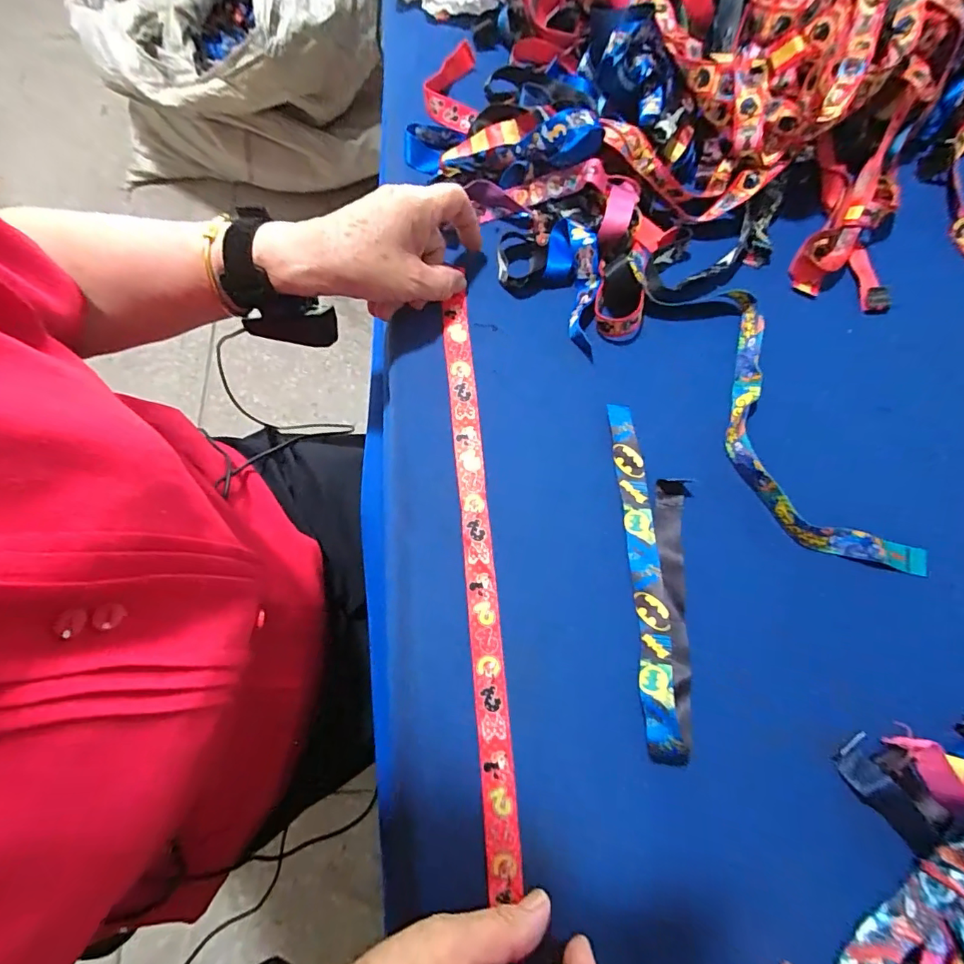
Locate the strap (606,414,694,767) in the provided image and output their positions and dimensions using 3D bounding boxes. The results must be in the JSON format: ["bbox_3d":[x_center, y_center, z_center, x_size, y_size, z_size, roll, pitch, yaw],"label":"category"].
[{"bbox_3d":[0.121,0.056,0.330,0.048,0.028,0.235,-1,73,-1],"label":"strap"}]

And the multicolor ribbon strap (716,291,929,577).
[{"bbox_3d":[0.223,-0.034,0.361,0.086,0.015,0.242,-25,75,-8],"label":"multicolor ribbon strap"}]

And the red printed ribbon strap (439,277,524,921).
[{"bbox_3d":[-0.003,0.047,0.344,0.024,0.006,0.393,-5,73,-3],"label":"red printed ribbon strap"}]

